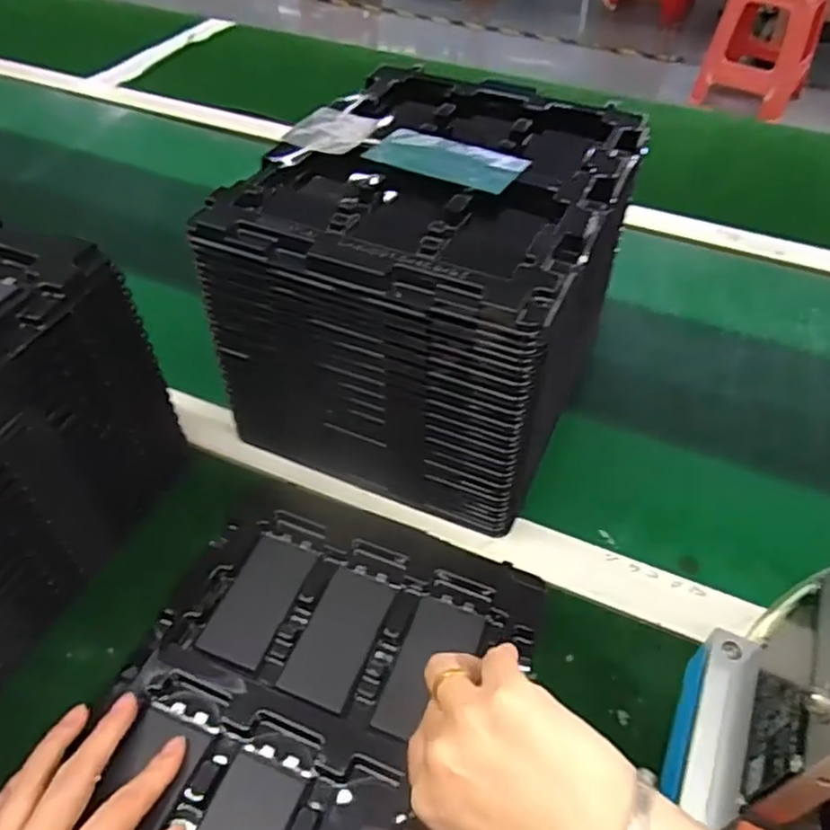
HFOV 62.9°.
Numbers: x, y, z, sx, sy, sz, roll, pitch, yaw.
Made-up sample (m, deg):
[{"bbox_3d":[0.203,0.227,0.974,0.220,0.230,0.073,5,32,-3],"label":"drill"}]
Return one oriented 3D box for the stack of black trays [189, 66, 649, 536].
[{"bbox_3d":[0.017,-0.099,0.502,0.211,0.188,0.263,20,51,16],"label":"stack of black trays"}]

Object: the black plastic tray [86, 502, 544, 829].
[{"bbox_3d":[-0.064,0.177,0.377,0.212,0.016,0.261,18,50,14],"label":"black plastic tray"}]

